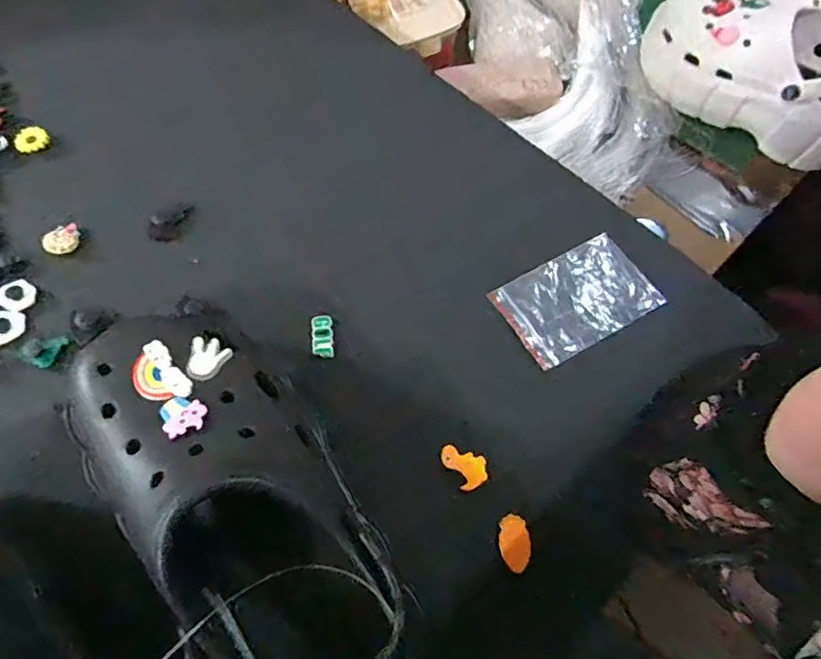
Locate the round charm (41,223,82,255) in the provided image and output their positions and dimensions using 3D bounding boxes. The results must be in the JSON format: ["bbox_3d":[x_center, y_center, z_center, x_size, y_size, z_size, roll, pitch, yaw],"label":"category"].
[{"bbox_3d":[-0.255,-0.065,0.411,0.026,0.013,0.019,-40,72,-20],"label":"round charm"}]

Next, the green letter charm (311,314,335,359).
[{"bbox_3d":[-0.061,0.005,0.388,0.015,0.004,0.032,-5,64,-6],"label":"green letter charm"}]

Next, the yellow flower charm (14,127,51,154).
[{"bbox_3d":[-0.306,-0.154,0.449,0.025,0.005,0.020,-26,67,-15],"label":"yellow flower charm"}]

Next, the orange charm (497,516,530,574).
[{"bbox_3d":[0.062,0.126,0.330,0.017,0.004,0.031,2,63,-2],"label":"orange charm"}]

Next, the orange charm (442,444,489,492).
[{"bbox_3d":[0.035,0.085,0.352,0.022,0.004,0.031,-33,70,-18],"label":"orange charm"}]

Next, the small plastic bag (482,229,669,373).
[{"bbox_3d":[0.121,-0.023,0.404,0.107,0.005,0.070,-27,68,-12],"label":"small plastic bag"}]

